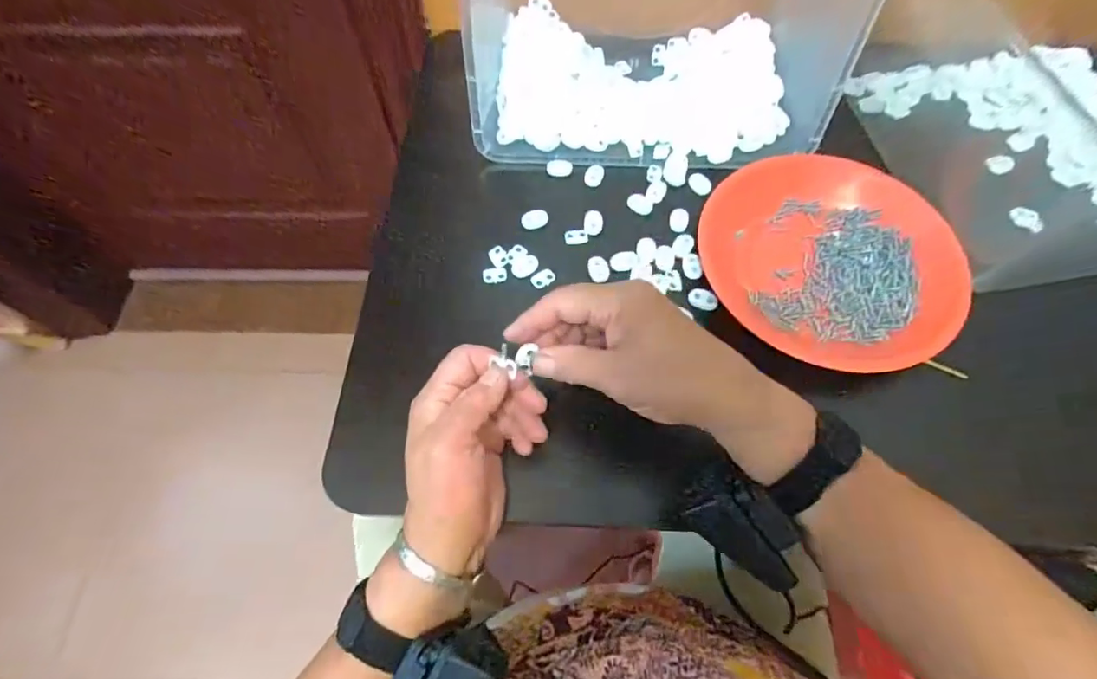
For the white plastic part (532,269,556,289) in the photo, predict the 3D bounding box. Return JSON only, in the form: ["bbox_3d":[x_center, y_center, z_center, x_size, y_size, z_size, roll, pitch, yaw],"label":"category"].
[{"bbox_3d":[-0.004,-0.049,0.408,0.021,0.004,0.014,-35,69,-16],"label":"white plastic part"}]

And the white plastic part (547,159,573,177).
[{"bbox_3d":[0.010,-0.153,0.457,0.023,0.004,0.017,1,64,1],"label":"white plastic part"}]

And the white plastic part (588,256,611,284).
[{"bbox_3d":[0.040,-0.057,0.410,0.016,0.004,0.023,-6,64,-3],"label":"white plastic part"}]

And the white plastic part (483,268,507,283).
[{"bbox_3d":[-0.043,-0.052,0.411,0.019,0.004,0.012,-9,64,-4],"label":"white plastic part"}]

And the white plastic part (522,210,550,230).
[{"bbox_3d":[-0.011,-0.101,0.433,0.023,0.004,0.017,-22,66,-10],"label":"white plastic part"}]

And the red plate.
[{"bbox_3d":[0.214,-0.064,0.398,0.185,0.025,0.177,0,64,0],"label":"red plate"}]

